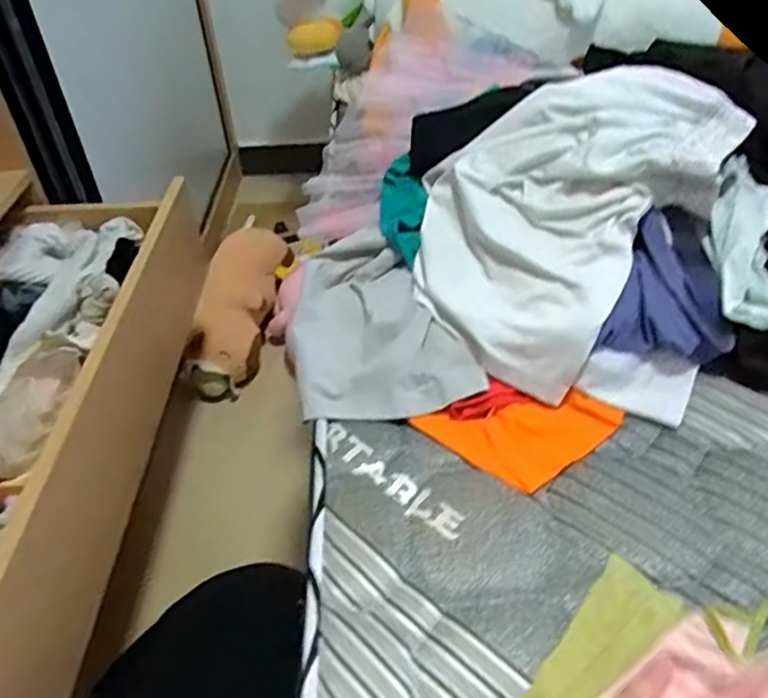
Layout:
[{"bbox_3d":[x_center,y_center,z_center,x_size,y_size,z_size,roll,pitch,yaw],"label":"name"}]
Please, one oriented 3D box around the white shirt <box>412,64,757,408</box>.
[{"bbox_3d":[0.197,-0.169,0.703,0.395,0.133,0.263,-33,50,-30],"label":"white shirt"}]

